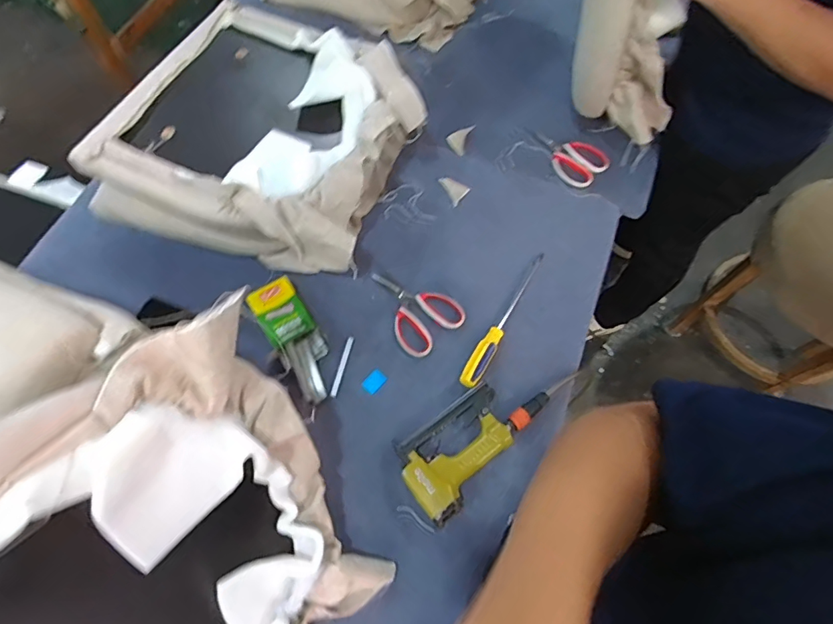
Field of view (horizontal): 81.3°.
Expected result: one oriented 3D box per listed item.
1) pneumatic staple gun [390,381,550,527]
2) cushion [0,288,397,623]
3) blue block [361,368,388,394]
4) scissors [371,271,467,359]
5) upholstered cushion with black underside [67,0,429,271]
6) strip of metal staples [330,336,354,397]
[{"bbox_3d":[0.086,0.188,0.749,0.255,0.038,0.129,-38,71,-17],"label":"pneumatic staple gun"},{"bbox_3d":[-0.279,0.278,0.491,0.080,0.447,0.443,10,38,43],"label":"cushion"},{"bbox_3d":[-0.070,0.115,0.801,0.027,0.004,0.038,39,70,15],"label":"blue block"},{"bbox_3d":[-0.009,-0.014,0.845,0.118,0.011,0.170,-39,71,-17],"label":"scissors"},{"bbox_3d":[-0.267,-0.323,0.891,0.516,0.184,0.440,18,66,7],"label":"upholstered cushion with black underside"},{"bbox_3d":[-0.124,0.090,0.812,0.012,0.004,0.105,13,66,5],"label":"strip of metal staples"}]

